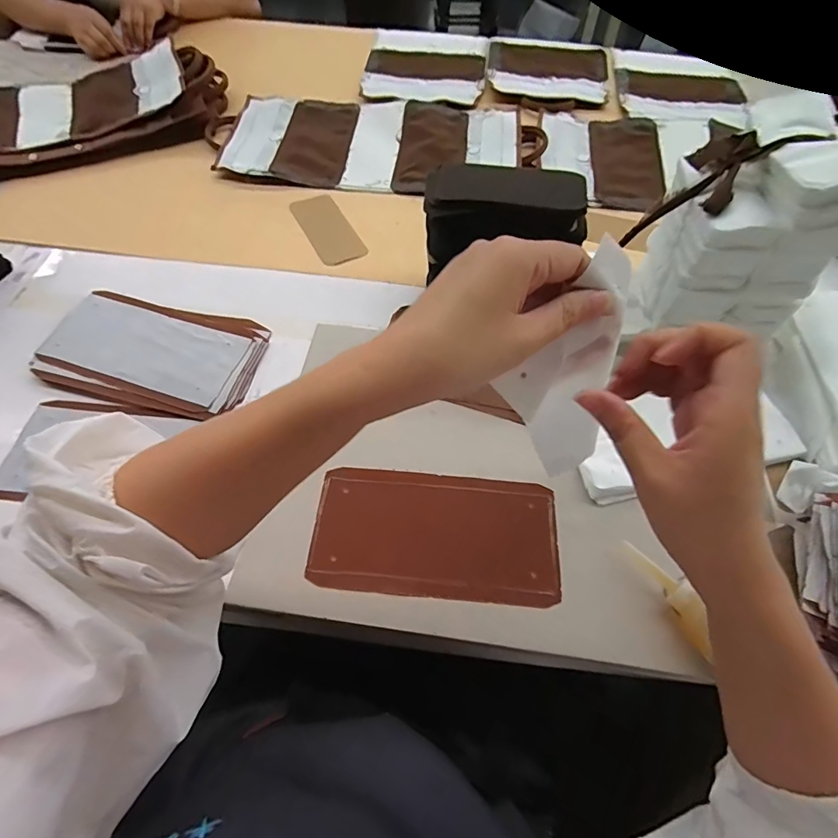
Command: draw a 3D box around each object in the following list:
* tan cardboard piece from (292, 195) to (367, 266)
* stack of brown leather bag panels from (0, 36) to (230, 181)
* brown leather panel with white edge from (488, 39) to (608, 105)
[{"bbox_3d":[-0.146,-0.303,0.727,0.071,0.009,0.163,-27,64,-15],"label":"tan cardboard piece"},{"bbox_3d":[-0.663,-0.561,0.825,0.605,0.078,0.256,-19,62,-12],"label":"stack of brown leather bag panels"},{"bbox_3d":[0.272,-0.741,0.968,0.242,0.016,0.273,8,60,3],"label":"brown leather panel with white edge"}]

